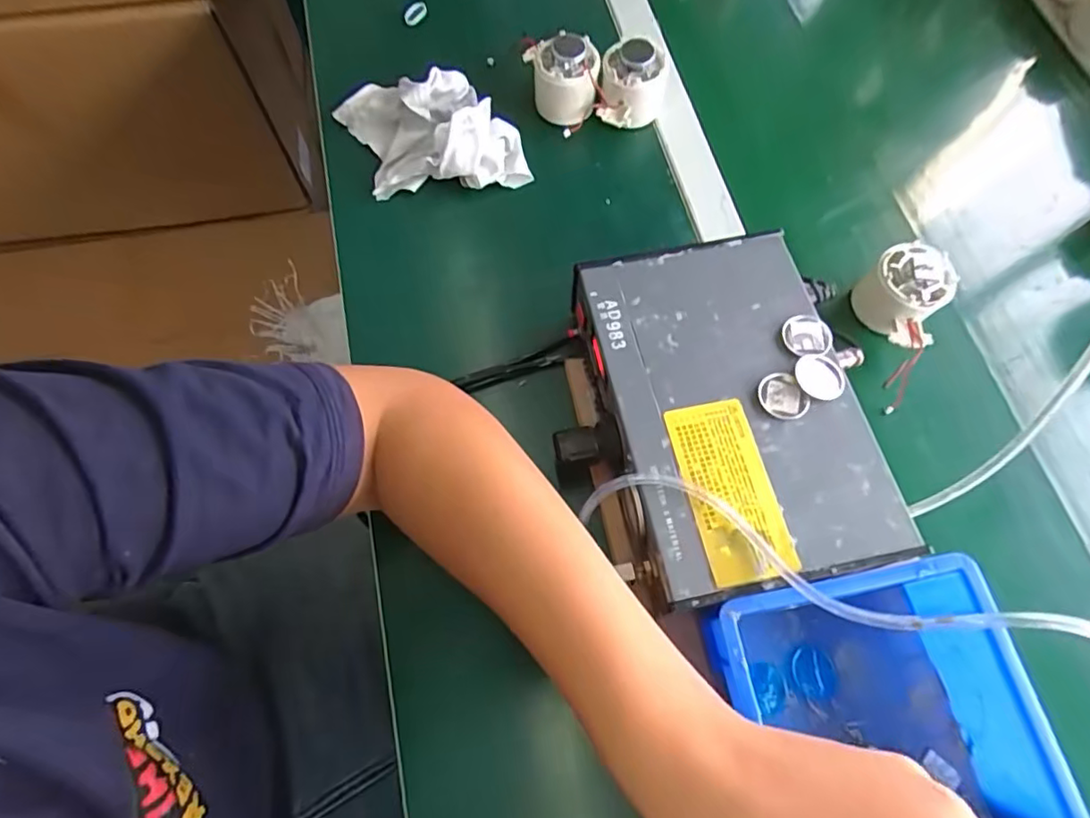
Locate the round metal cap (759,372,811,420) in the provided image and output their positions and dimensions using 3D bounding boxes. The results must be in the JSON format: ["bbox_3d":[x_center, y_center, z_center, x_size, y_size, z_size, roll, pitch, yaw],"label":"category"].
[{"bbox_3d":[0.149,-0.007,0.364,0.024,0.008,0.031,-28,72,-12],"label":"round metal cap"}]

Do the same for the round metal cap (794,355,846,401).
[{"bbox_3d":[0.176,-0.020,0.371,0.032,0.004,0.030,1,69,-1],"label":"round metal cap"}]

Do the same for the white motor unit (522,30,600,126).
[{"bbox_3d":[0.016,-0.298,0.523,0.058,0.063,0.063,-8,70,-5],"label":"white motor unit"}]

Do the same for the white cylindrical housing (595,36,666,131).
[{"bbox_3d":[0.076,-0.282,0.508,0.053,0.056,0.053,1,69,-1],"label":"white cylindrical housing"}]

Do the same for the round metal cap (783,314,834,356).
[{"bbox_3d":[0.175,-0.049,0.384,0.032,0.005,0.031,1,69,-1],"label":"round metal cap"}]

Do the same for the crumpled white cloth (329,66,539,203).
[{"bbox_3d":[-0.100,-0.244,0.507,0.158,0.038,0.112,-9,70,-5],"label":"crumpled white cloth"}]

